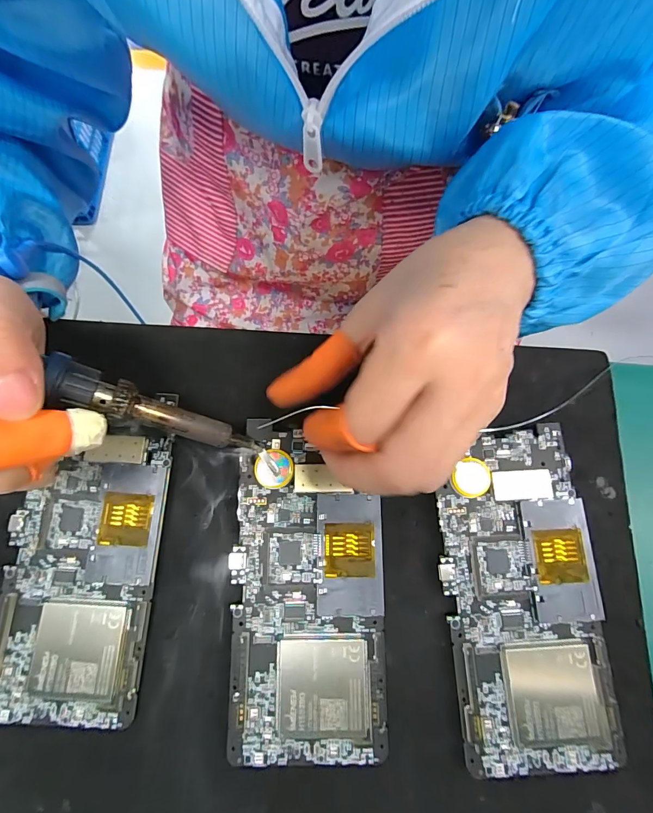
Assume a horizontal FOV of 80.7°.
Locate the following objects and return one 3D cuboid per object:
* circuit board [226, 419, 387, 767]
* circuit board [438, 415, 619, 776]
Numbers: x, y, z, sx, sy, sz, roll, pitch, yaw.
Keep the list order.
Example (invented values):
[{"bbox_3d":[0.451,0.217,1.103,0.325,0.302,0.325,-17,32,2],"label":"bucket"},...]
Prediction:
[{"bbox_3d":[-0.009,0.085,0.188,0.071,0.013,0.150,0,72,0],"label":"circuit board"},{"bbox_3d":[0.094,0.088,0.187,0.070,0.013,0.151,-2,72,-1],"label":"circuit board"}]

